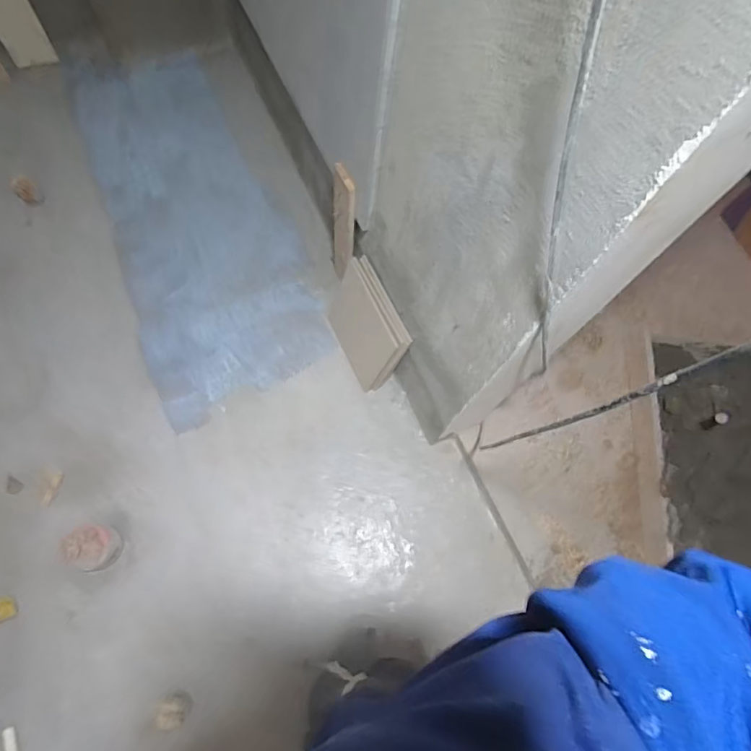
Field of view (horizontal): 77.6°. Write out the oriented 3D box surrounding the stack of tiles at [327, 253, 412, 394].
[{"bbox_3d":[-0.041,-0.153,1.448,0.047,0.311,0.326,-17,69,-34],"label":"stack of tiles"}]

